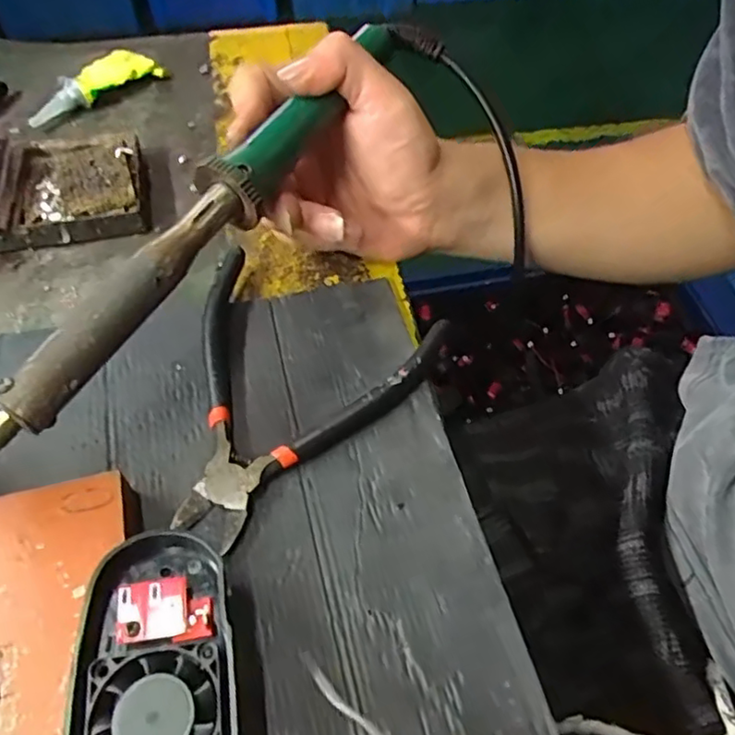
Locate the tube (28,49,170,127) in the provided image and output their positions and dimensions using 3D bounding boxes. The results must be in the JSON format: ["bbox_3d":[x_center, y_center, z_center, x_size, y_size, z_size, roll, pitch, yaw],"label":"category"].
[{"bbox_3d":[-0.183,-0.189,0.422,0.028,0.021,0.095,36,61,21],"label":"tube"}]

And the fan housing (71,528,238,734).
[{"bbox_3d":[-0.065,0.110,0.198,0.046,0.018,0.114,-8,56,-7],"label":"fan housing"}]

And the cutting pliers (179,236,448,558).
[{"bbox_3d":[-0.041,0.015,0.288,0.118,0.016,0.135,18,57,11],"label":"cutting pliers"}]

